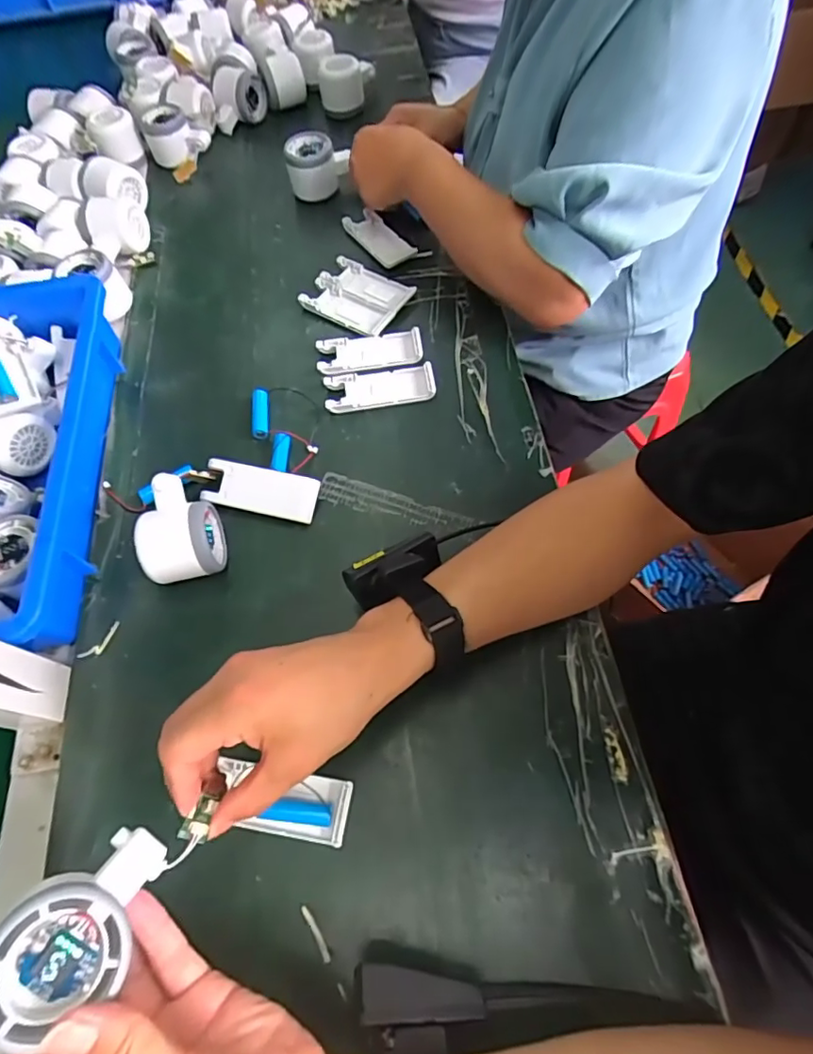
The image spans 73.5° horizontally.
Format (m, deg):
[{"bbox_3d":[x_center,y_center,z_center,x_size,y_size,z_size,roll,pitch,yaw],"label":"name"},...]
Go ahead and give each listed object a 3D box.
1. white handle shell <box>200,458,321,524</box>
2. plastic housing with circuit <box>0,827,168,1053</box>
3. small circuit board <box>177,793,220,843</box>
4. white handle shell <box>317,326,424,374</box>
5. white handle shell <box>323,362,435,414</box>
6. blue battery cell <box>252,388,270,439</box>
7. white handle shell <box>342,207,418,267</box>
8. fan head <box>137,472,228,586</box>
[{"bbox_3d":[-0.126,-0.032,0.471,0.098,0.014,0.041,9,89,4],"label":"white handle shell"},{"bbox_3d":[-0.145,0.181,0.247,0.082,0.025,0.052,-18,73,-54],"label":"plastic housing with circuit"},{"bbox_3d":[-0.117,0.166,0.311,0.013,0.005,0.028,9,33,8],"label":"small circuit board"},{"bbox_3d":[-0.037,-0.175,0.544,0.103,0.010,0.044,-7,63,0],"label":"white handle shell"},{"bbox_3d":[-0.025,-0.133,0.523,0.103,0.012,0.042,-8,63,0],"label":"white handle shell"},{"bbox_3d":[-0.139,-0.109,0.517,0.018,0.016,0.053,-8,63,-1],"label":"blue battery cell"},{"bbox_3d":[-0.030,-0.328,0.613,0.040,0.010,0.093,-32,66,-13],"label":"white handle shell"},{"bbox_3d":[-0.180,0.005,0.440,0.056,0.056,0.078,-11,64,-1],"label":"fan head"}]

